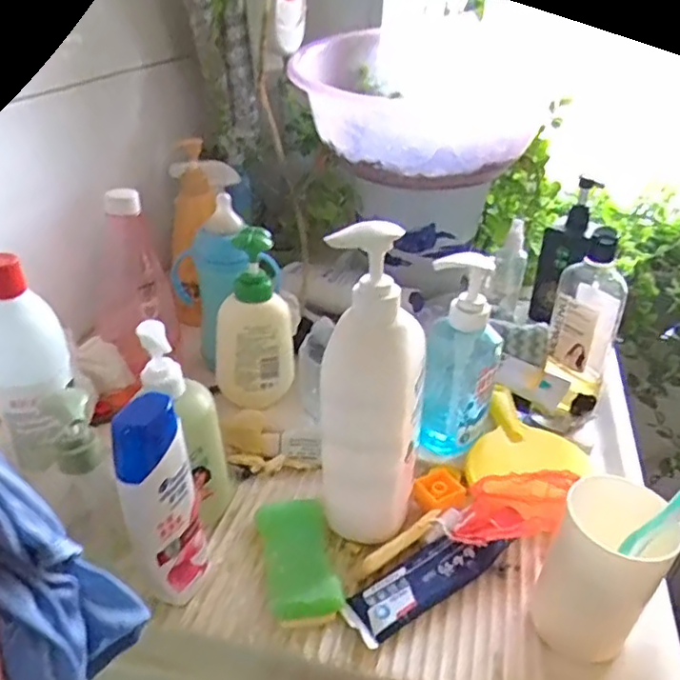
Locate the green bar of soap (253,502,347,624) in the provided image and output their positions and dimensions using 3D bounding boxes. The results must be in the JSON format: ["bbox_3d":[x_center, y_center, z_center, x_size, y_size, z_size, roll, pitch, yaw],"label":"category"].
[{"bbox_3d":[-0.033,0.172,0.491,0.053,0.023,0.107,-4,32,-12],"label":"green bar of soap"}]

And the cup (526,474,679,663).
[{"bbox_3d":[0.175,0.158,0.421,0.067,0.119,0.062,18,34,22],"label":"cup"}]

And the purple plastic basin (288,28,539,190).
[{"bbox_3d":[0.069,-0.280,0.748,0.241,0.130,0.297,2,31,-3],"label":"purple plastic basin"}]

